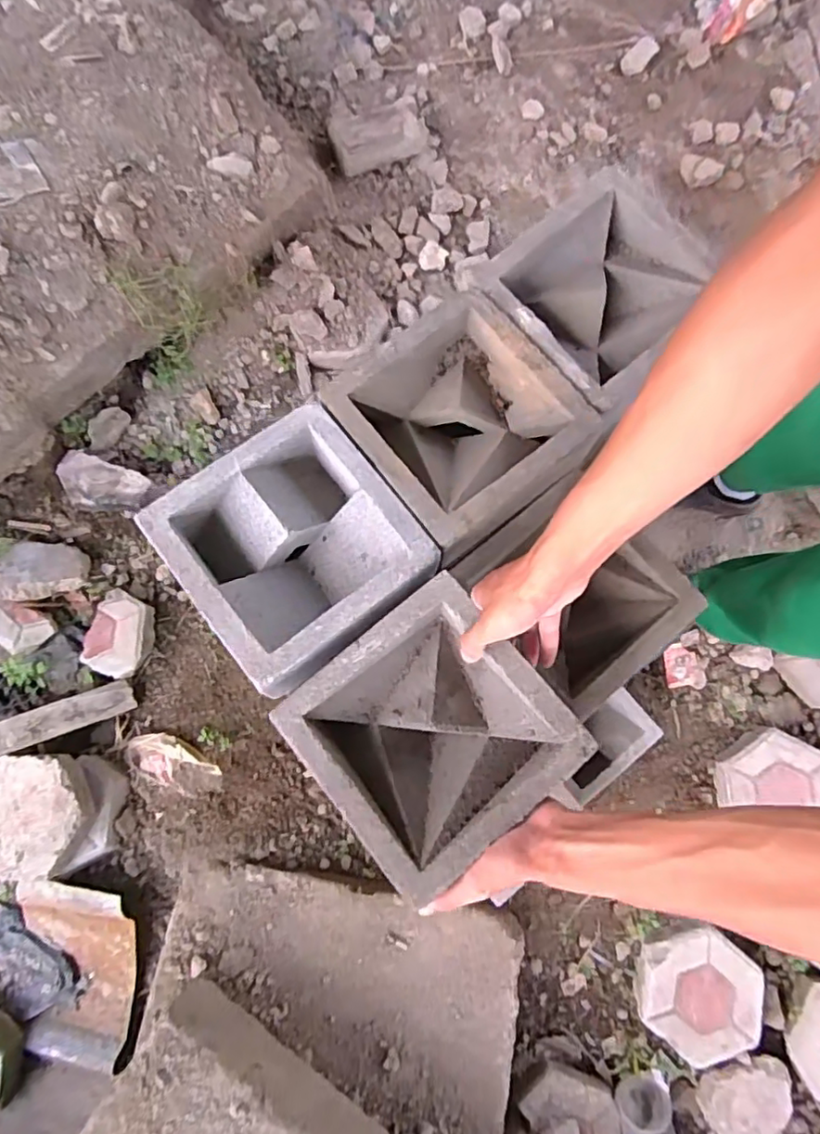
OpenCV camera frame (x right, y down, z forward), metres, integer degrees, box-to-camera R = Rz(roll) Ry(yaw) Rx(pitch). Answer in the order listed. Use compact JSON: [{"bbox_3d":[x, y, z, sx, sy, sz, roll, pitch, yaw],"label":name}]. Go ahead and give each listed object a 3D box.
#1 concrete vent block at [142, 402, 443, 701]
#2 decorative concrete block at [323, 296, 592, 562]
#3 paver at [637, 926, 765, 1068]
[{"bbox_3d":[-0.103,-0.021,0.563,0.194,0.081,0.201,-38,81,-6],"label":"concrete vent block"},{"bbox_3d":[0.051,-0.146,0.615,0.204,0.086,0.206,-37,81,-5],"label":"decorative concrete block"},{"bbox_3d":[0.493,0.730,1.044,0.206,0.058,0.188,38,83,8],"label":"paver"}]

